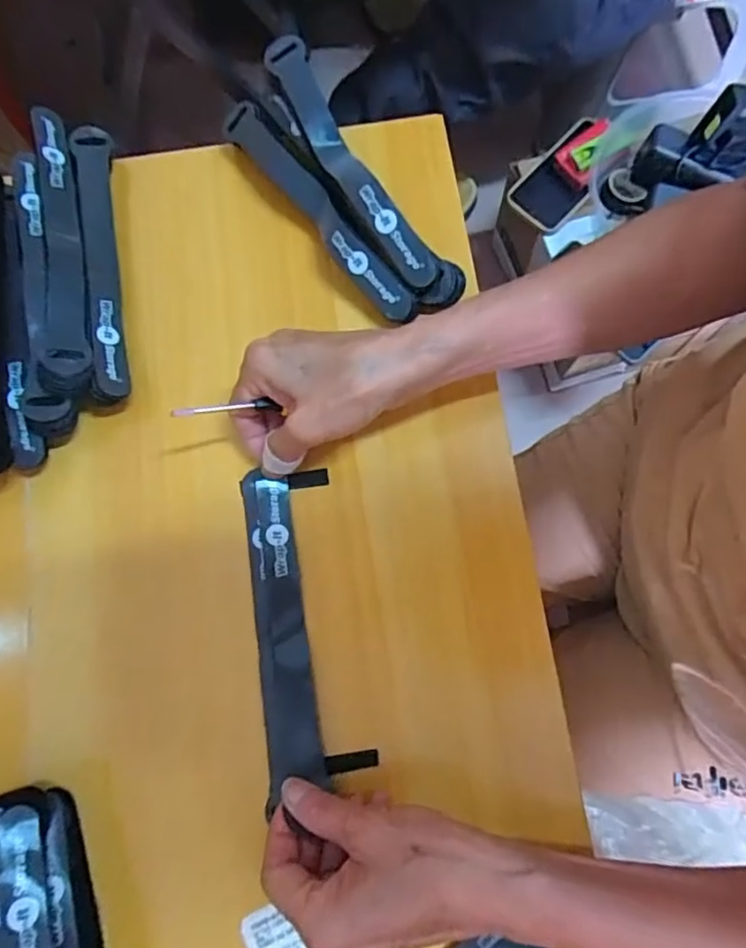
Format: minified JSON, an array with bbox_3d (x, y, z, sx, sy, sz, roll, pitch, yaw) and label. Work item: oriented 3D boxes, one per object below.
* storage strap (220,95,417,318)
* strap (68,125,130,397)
[{"bbox_3d":[-0.036,-0.172,0.380,0.023,0.025,0.184,-36,79,-7],"label":"storage strap"},{"bbox_3d":[-0.177,-0.140,0.389,0.025,0.027,0.197,-10,77,-2],"label":"strap"}]

